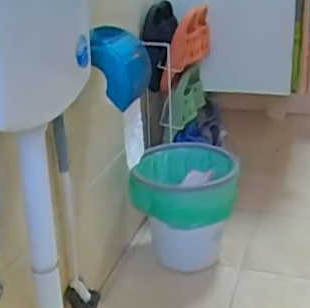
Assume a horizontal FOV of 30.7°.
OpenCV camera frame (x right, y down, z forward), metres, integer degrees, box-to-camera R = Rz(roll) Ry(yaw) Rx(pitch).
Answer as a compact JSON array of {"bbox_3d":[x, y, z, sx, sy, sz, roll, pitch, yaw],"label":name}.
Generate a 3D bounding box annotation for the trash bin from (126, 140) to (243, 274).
[{"bbox_3d":[0.084,0.149,1.449,0.247,0.277,0.234,4,26,14],"label":"trash bin"}]

